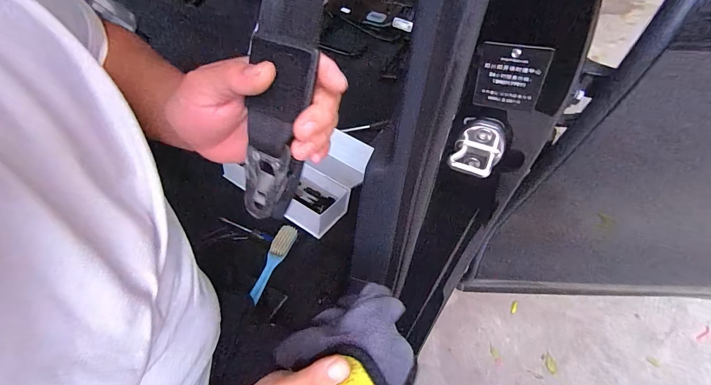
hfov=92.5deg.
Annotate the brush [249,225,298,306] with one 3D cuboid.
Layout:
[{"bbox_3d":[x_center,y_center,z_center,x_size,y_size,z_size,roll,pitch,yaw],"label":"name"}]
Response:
[{"bbox_3d":[-0.171,0.143,0.706,0.037,0.022,0.205,8,37,8],"label":"brush"}]

